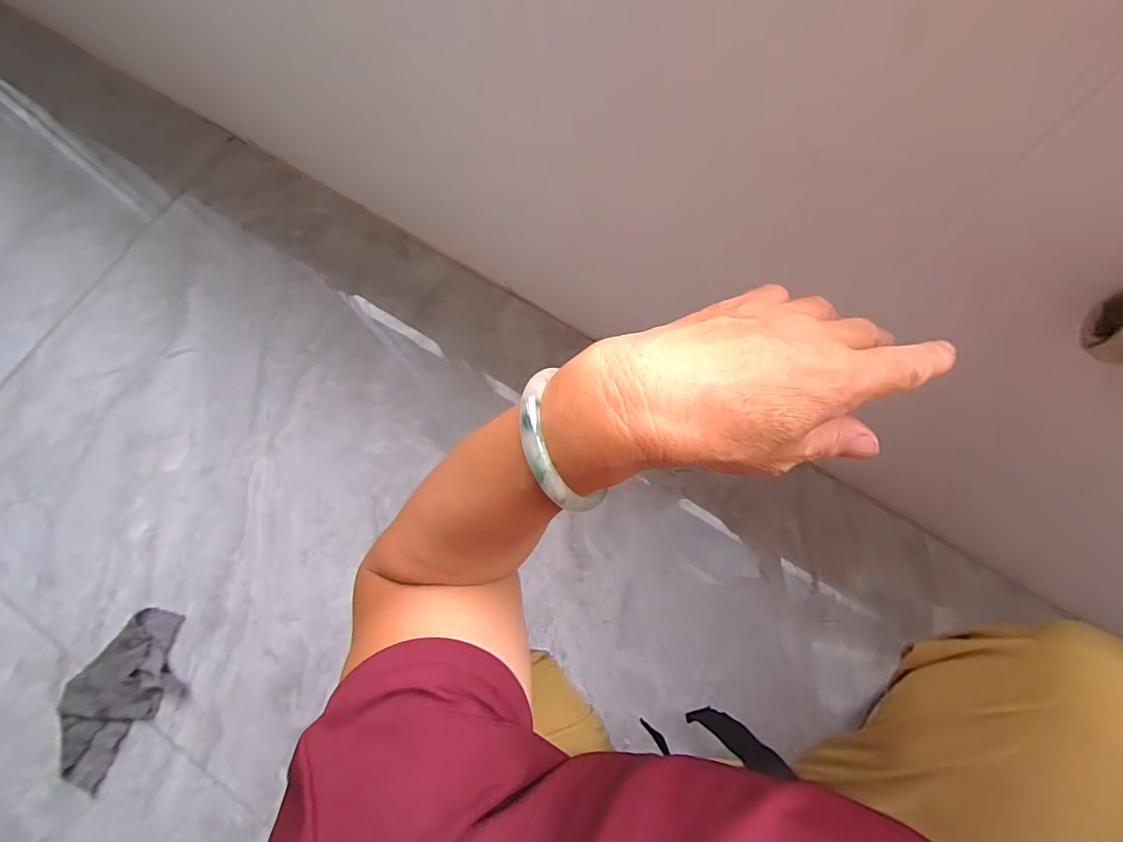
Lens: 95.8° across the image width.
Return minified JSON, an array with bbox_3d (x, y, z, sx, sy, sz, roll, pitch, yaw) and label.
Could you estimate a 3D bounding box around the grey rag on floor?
[{"bbox_3d":[-0.591,0.367,0.682,0.128,0.024,0.200,43,80,12],"label":"grey rag on floor"}]

